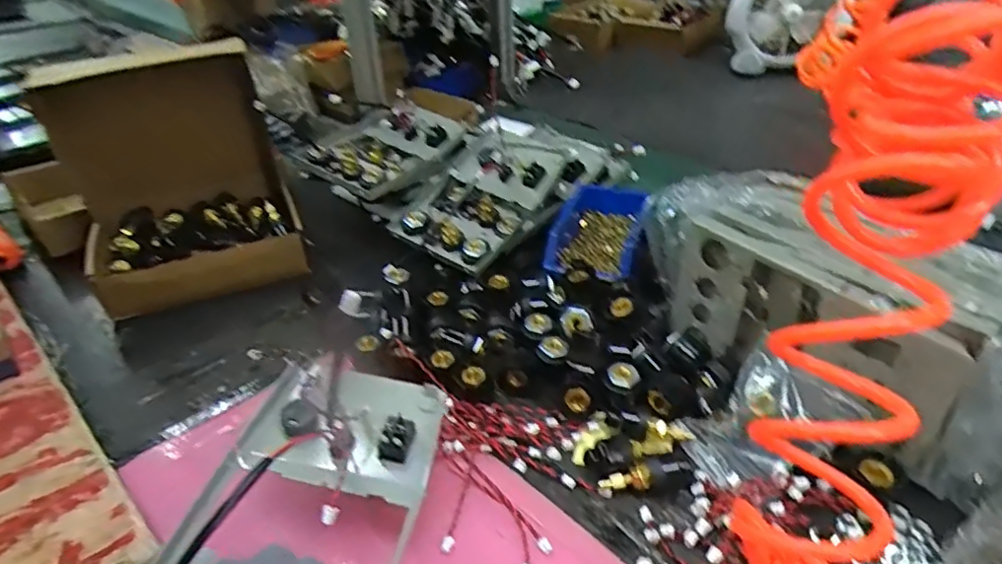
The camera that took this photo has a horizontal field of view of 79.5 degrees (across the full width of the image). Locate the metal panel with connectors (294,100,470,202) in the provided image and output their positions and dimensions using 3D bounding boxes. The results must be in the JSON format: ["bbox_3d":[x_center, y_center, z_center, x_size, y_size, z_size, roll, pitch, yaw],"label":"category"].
[{"bbox_3d":[-0.172,-0.200,0.915,0.147,0.061,0.244,15,39,24],"label":"metal panel with connectors"}]

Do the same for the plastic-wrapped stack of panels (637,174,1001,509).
[{"bbox_3d":[0.288,0.024,0.535,0.161,0.132,0.320,-19,38,-24],"label":"plastic-wrapped stack of panels"}]

